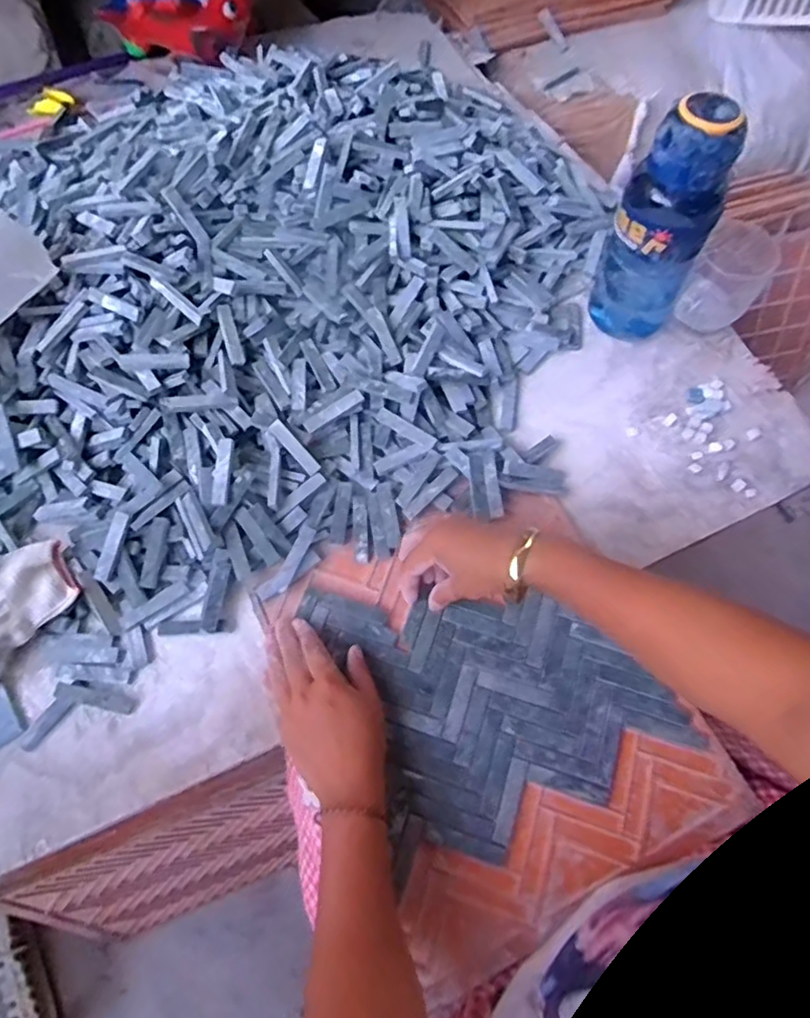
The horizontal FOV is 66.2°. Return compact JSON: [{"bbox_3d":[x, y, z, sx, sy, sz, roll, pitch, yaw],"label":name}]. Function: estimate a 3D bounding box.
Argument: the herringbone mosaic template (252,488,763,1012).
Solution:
[{"bbox_3d":[0.069,0.149,0.521,0.274,0.019,0.337,-26,67,-11],"label":"herringbone mosaic template"}]

